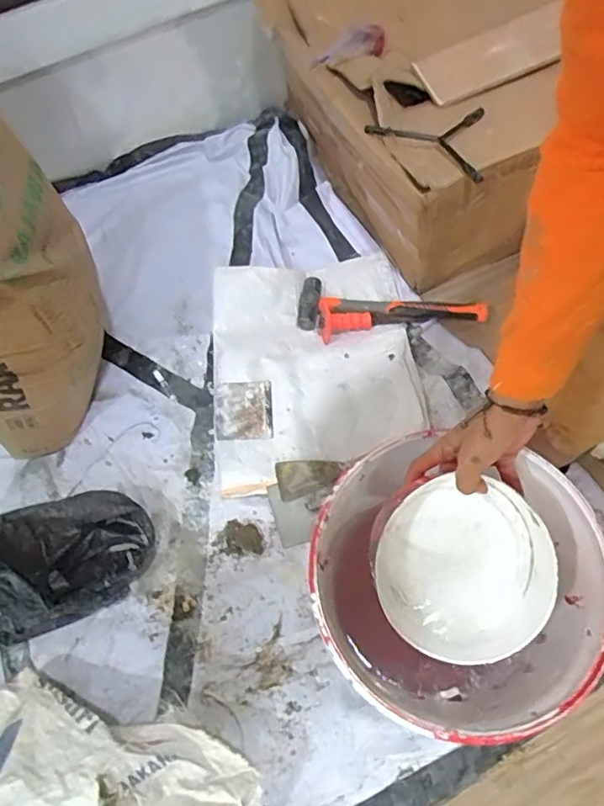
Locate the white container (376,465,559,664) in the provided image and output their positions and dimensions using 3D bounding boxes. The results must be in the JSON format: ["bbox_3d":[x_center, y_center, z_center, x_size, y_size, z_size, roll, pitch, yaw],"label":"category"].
[{"bbox_3d":[0.166,0.164,0.572,0.182,0.065,0.167,-1,66,3],"label":"white container"}]

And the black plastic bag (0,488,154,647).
[{"bbox_3d":[-0.377,0.240,0.866,0.281,0.148,0.172,-21,67,-6],"label":"black plastic bag"}]

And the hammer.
[{"bbox_3d":[0.168,-0.170,1.078,0.353,0.040,0.124,7,67,6],"label":"hammer"}]

